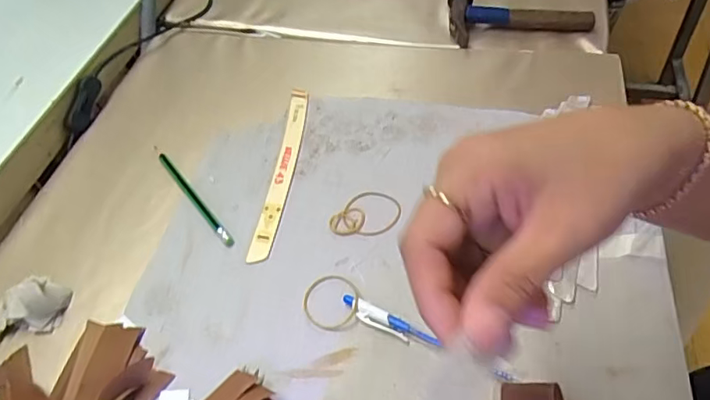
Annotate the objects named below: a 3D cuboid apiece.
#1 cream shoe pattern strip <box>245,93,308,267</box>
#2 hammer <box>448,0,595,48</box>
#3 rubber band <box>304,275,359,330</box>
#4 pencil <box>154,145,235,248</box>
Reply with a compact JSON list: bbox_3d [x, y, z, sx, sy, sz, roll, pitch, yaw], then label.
[{"bbox_3d":[-0.066,-0.031,0.487,0.020,0.005,0.200,3,52,7],"label":"cream shoe pattern strip"},{"bbox_3d":[0.186,-0.212,0.598,0.156,0.028,0.073,-2,52,4],"label":"hammer"},{"bbox_3d":[-0.018,0.075,0.400,0.042,0.007,0.045,-2,52,3],"label":"rubber band"},{"bbox_3d":[-0.147,-0.007,0.472,0.008,0.004,0.143,-34,57,-20],"label":"pencil"}]

